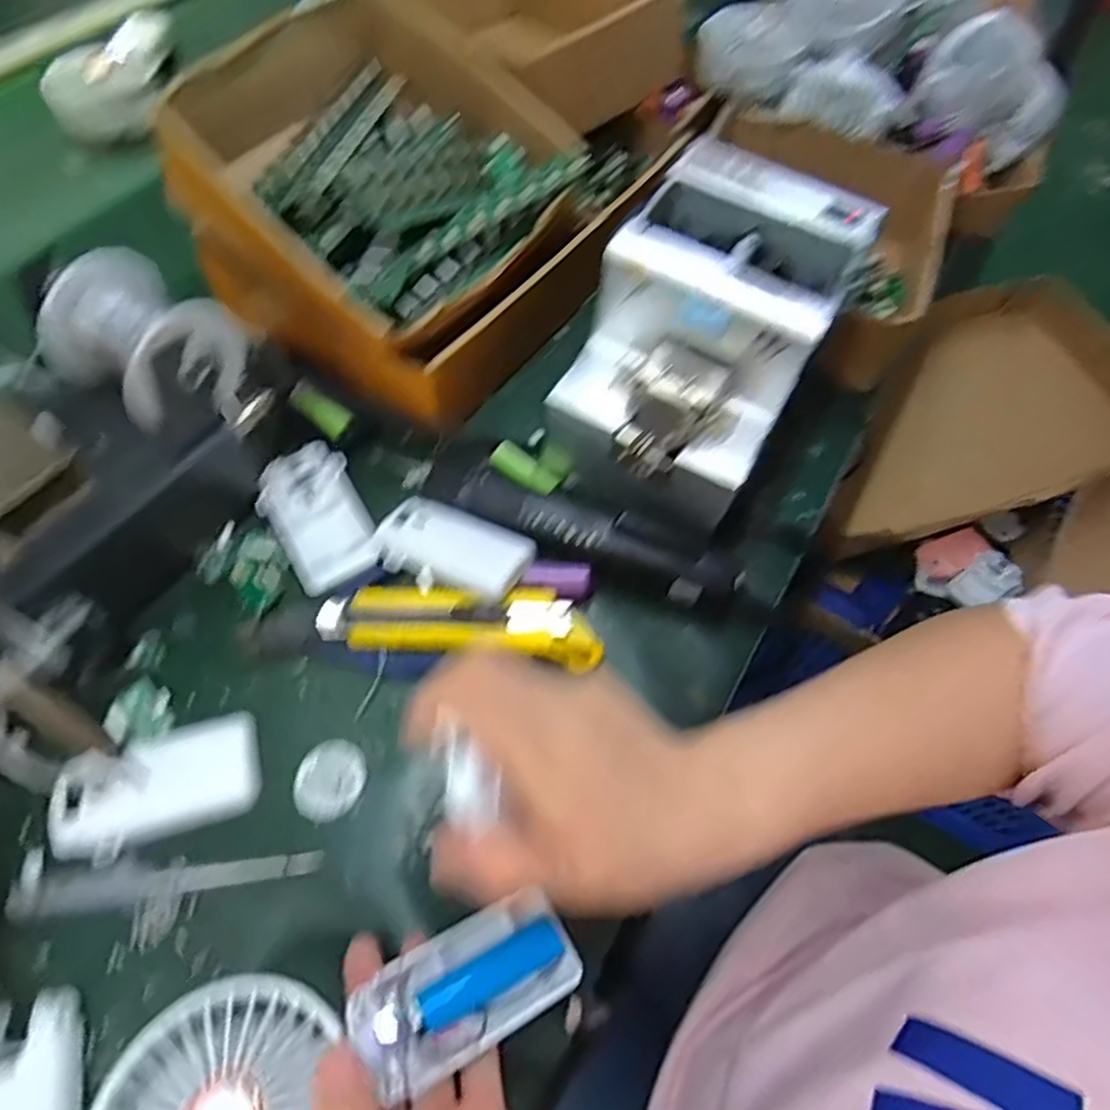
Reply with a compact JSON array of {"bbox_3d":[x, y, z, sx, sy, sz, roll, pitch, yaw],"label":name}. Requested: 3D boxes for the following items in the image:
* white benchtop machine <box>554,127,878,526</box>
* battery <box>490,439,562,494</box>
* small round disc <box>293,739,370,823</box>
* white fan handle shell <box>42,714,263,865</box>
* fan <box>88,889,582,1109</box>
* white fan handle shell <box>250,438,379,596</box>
[{"bbox_3d":[0.090,-0.132,0.415,0.124,0.119,0.172,30,61,13],"label":"white benchtop machine"},{"bbox_3d":[-0.020,-0.058,0.456,0.050,0.012,0.015,34,62,15],"label":"battery"},{"bbox_3d":[-0.117,0.116,0.359,0.037,0.004,0.039,2,59,-3],"label":"small round disc"},{"bbox_3d":[-0.199,0.116,0.346,0.095,0.011,0.051,-15,61,-13],"label":"white fan handle shell"},{"bbox_3d":[-0.075,0.189,0.267,0.180,0.024,0.083,-14,60,-33],"label":"fan"},{"bbox_3d":[-0.146,-0.025,0.426,0.055,0.019,0.101,-24,64,-17],"label":"white fan handle shell"}]

